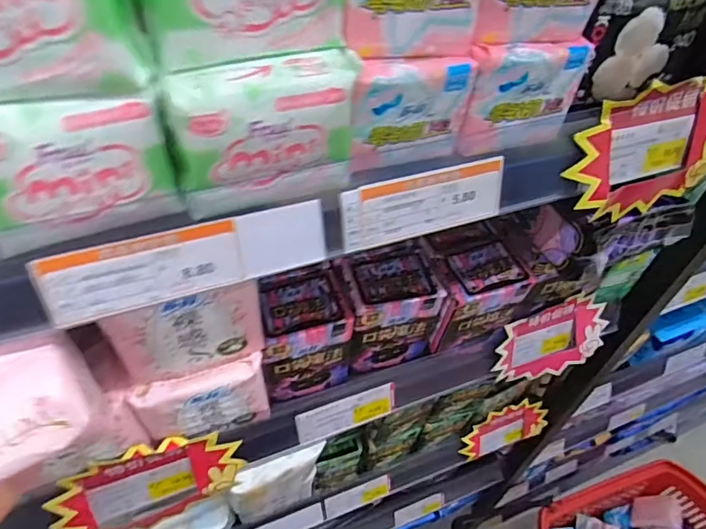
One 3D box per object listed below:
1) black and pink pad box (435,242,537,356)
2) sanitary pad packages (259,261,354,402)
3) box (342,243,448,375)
[{"bbox_3d":[0.113,0.032,0.486,0.081,0.088,0.056,-14,51,-17],"label":"black and pink pad box"},{"bbox_3d":[-0.046,0.061,0.454,0.074,0.103,0.068,-11,50,-14],"label":"sanitary pad packages"},{"bbox_3d":[0.030,0.041,0.479,0.083,0.100,0.065,-11,50,-15],"label":"box"}]

